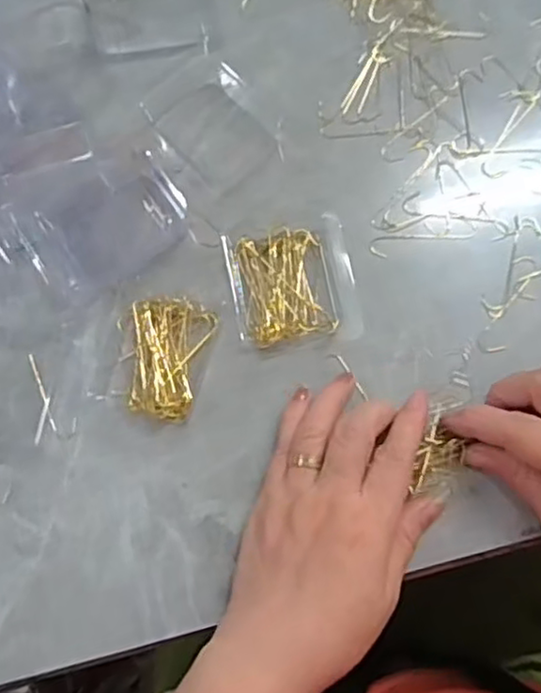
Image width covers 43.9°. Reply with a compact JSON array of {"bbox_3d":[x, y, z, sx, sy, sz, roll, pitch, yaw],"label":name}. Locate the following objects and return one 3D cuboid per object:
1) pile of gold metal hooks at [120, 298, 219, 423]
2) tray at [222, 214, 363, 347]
[{"bbox_3d":[-0.062,0.006,0.382,0.048,0.014,0.067,11,73,6],"label":"pile of gold metal hooks"},{"bbox_3d":[0.012,-0.040,0.390,0.072,0.014,0.075,-9,72,-1],"label":"tray"}]

